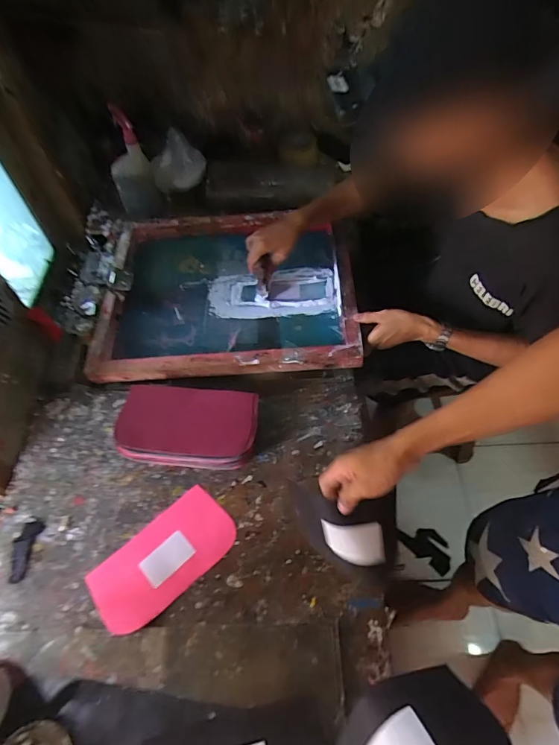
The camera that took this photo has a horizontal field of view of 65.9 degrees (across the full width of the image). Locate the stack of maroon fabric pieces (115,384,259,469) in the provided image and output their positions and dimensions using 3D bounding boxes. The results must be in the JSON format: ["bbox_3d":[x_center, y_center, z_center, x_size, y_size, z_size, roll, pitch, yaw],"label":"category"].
[{"bbox_3d":[-0.162,0.095,0.786,0.241,0.092,0.130,3,57,7],"label":"stack of maroon fabric pieces"}]

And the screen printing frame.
[{"bbox_3d":[-0.113,-0.199,0.978,0.547,0.074,0.459,-2,57,3],"label":"screen printing frame"}]

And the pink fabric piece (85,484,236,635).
[{"bbox_3d":[-0.189,0.302,0.705,0.229,0.010,0.124,-38,63,-21],"label":"pink fabric piece"}]

